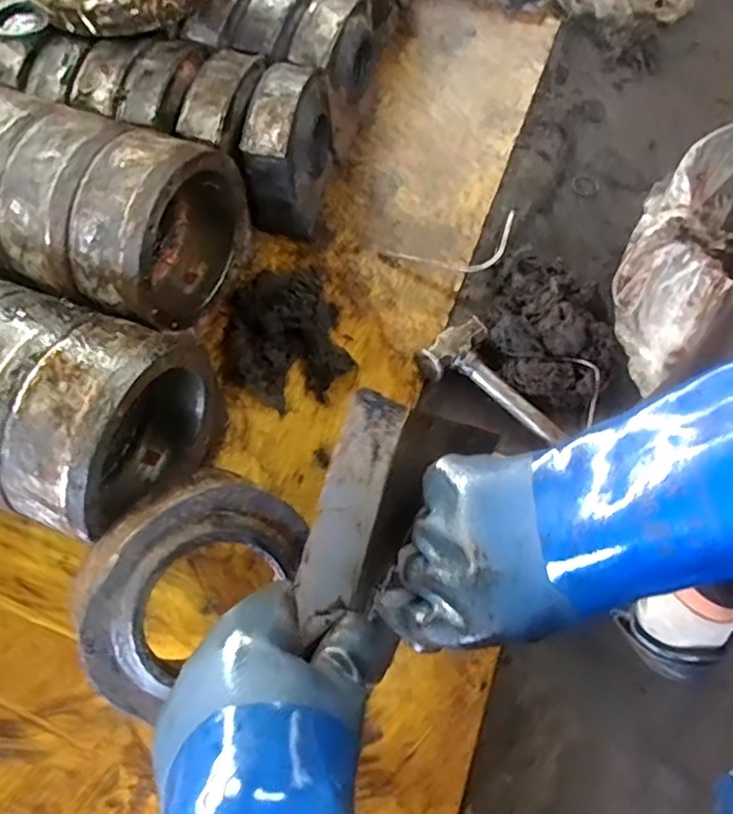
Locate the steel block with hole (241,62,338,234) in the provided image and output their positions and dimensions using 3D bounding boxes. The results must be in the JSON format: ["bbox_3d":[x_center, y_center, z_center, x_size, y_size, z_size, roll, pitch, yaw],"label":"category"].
[{"bbox_3d":[-0.103,-0.347,0.863,0.085,0.179,0.151,11,66,4],"label":"steel block with hole"}]

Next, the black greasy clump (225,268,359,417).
[{"bbox_3d":[-0.116,-0.097,0.862,0.160,0.041,0.182,-14,67,-7],"label":"black greasy clump"}]

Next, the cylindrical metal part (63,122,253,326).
[{"bbox_3d":[-0.247,-0.206,0.758,0.103,0.202,0.216,22,68,9],"label":"cylindrical metal part"}]

